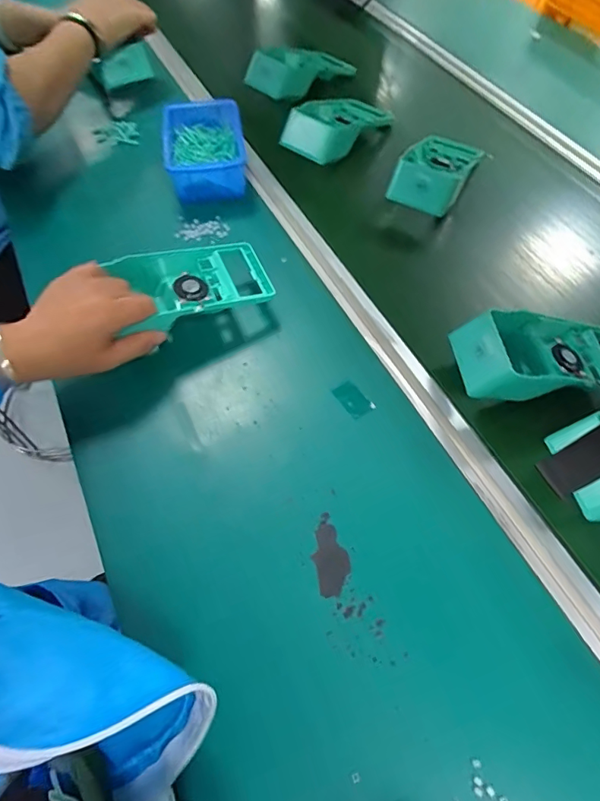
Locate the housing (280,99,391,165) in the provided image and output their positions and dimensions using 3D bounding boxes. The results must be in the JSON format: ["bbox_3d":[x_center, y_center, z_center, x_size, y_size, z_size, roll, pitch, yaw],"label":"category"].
[{"bbox_3d":[0.056,-0.400,0.667,0.080,0.058,0.201,31,62,17],"label":"housing"}]

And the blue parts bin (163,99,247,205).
[{"bbox_3d":[-0.126,-0.329,0.615,0.105,0.053,0.149,-7,58,-6],"label":"blue parts bin"}]

